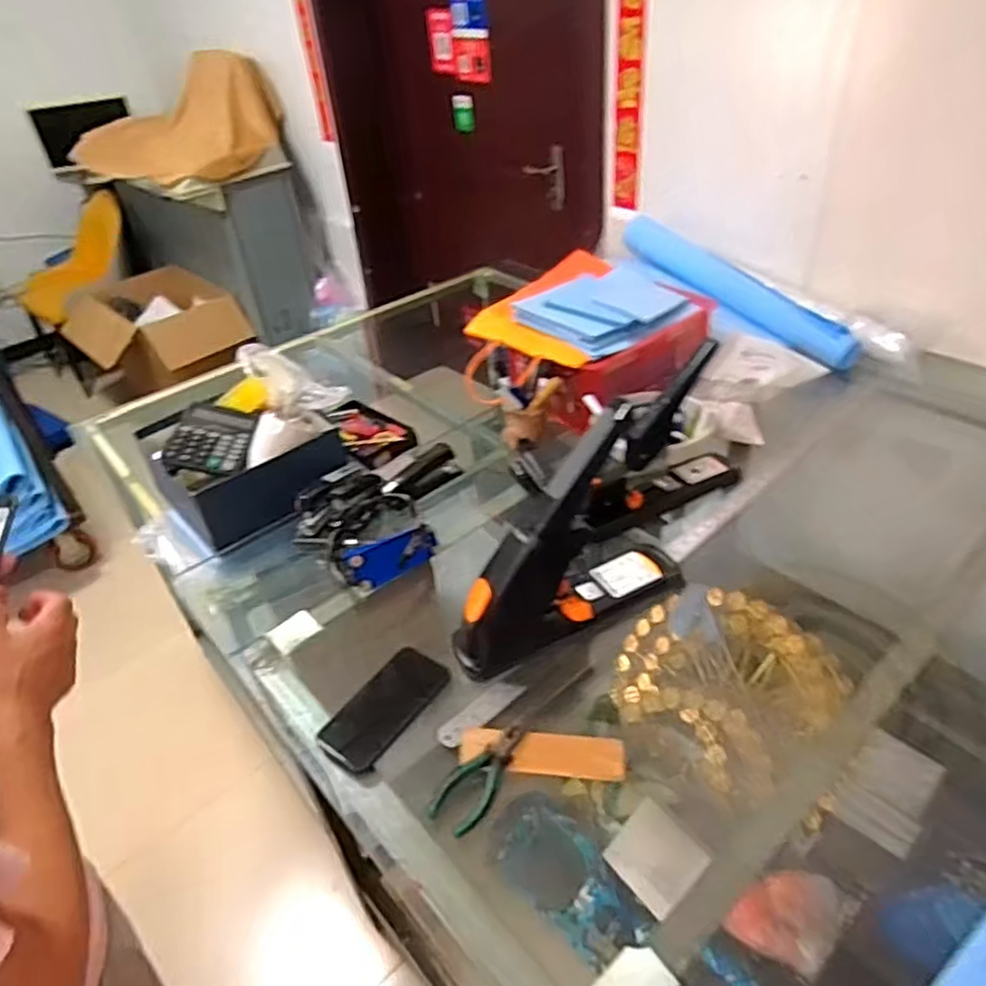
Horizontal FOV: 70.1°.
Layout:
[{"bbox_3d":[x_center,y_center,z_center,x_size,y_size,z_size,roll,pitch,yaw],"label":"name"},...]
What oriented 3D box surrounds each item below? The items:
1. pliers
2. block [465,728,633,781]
[{"bbox_3d":[-0.014,0.303,0.753,0.047,0.030,0.126,18,44,28],"label":"pliers"},{"bbox_3d":[0.052,0.282,0.761,0.179,0.011,0.052,3,39,11],"label":"block"}]

